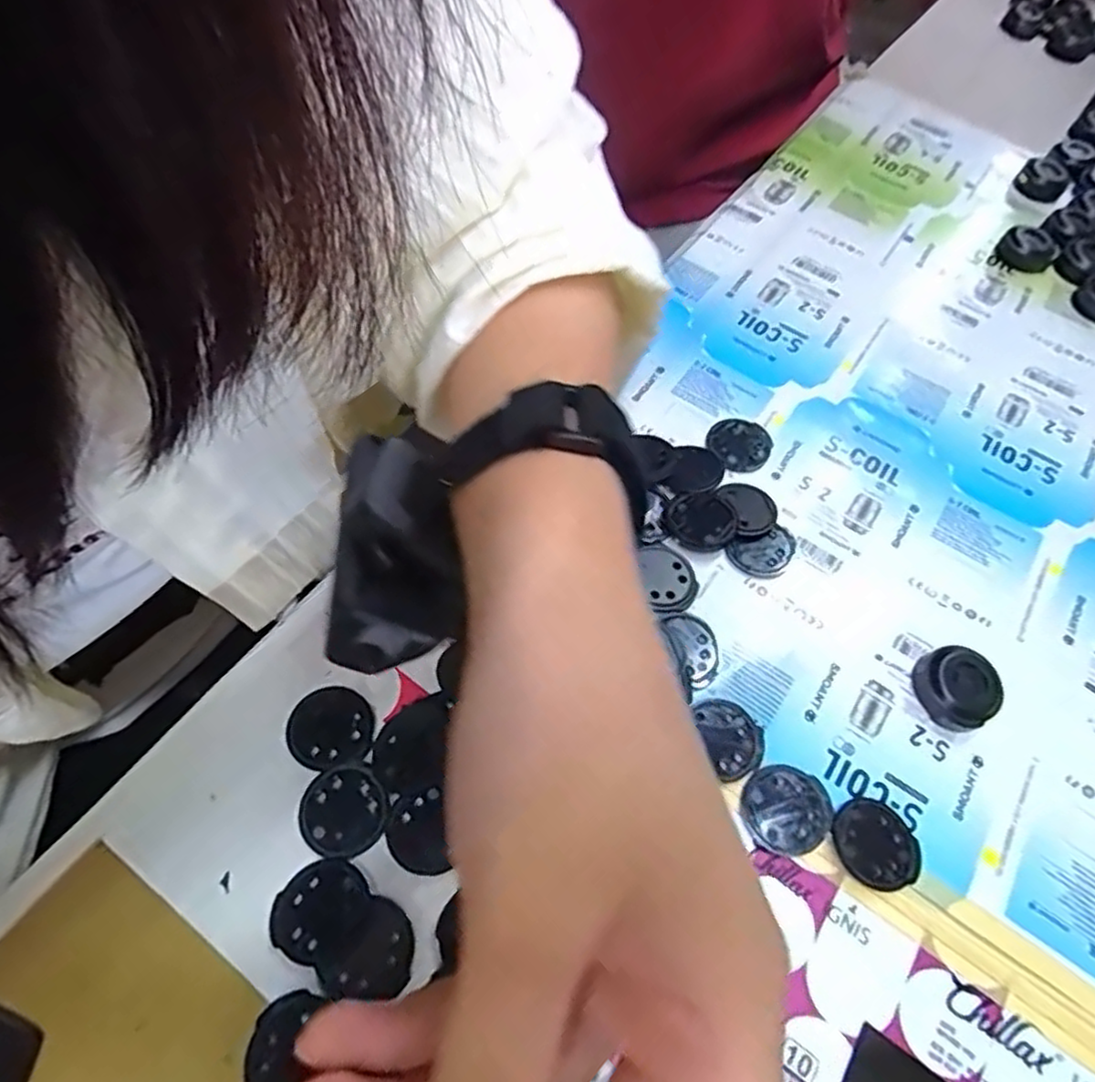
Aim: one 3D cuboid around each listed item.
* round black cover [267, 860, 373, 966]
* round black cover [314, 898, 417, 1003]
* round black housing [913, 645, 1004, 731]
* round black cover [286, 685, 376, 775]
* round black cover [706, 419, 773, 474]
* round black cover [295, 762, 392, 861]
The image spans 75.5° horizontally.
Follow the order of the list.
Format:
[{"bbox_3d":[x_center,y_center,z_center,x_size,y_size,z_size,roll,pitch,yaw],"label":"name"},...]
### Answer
[{"bbox_3d":[-0.072,0.116,0.223,0.027,0.004,0.029,2,59,-3],"label":"round black cover"},{"bbox_3d":[-0.056,0.125,0.217,0.028,0.004,0.026,2,59,-3],"label":"round black cover"},{"bbox_3d":[0.158,0.056,0.272,0.028,0.014,0.030,2,59,-3],"label":"round black housing"},{"bbox_3d":[-0.077,0.066,0.251,0.029,0.004,0.028,2,59,-3],"label":"round black cover"},{"bbox_3d":[0.090,-0.046,0.334,0.029,0.004,0.031,2,59,-3],"label":"round black cover"},{"bbox_3d":[-0.069,0.091,0.237,0.028,0.004,0.028,2,59,-3],"label":"round black cover"}]

